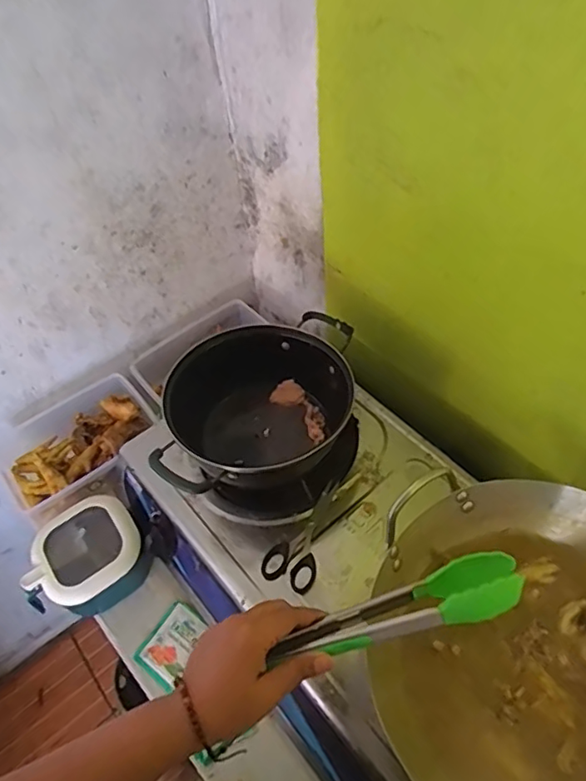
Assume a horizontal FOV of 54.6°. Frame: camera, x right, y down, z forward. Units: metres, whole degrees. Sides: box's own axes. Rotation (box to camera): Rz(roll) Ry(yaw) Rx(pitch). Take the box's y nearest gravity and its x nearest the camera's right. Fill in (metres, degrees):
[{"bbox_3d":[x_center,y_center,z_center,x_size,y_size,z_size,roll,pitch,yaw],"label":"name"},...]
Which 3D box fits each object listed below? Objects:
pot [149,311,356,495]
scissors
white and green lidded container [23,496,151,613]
[{"bbox_3d":[-0.043,0.041,0.744,0.231,0.129,0.233,-3,52,4],"label":"pot"},{"bbox_3d":[0.016,0.174,0.709,0.064,0.005,0.148,16,55,17],"label":"scissors"},{"bbox_3d":[-0.274,0.228,0.757,0.148,0.080,0.123,-38,58,-22],"label":"white and green lidded container"}]

